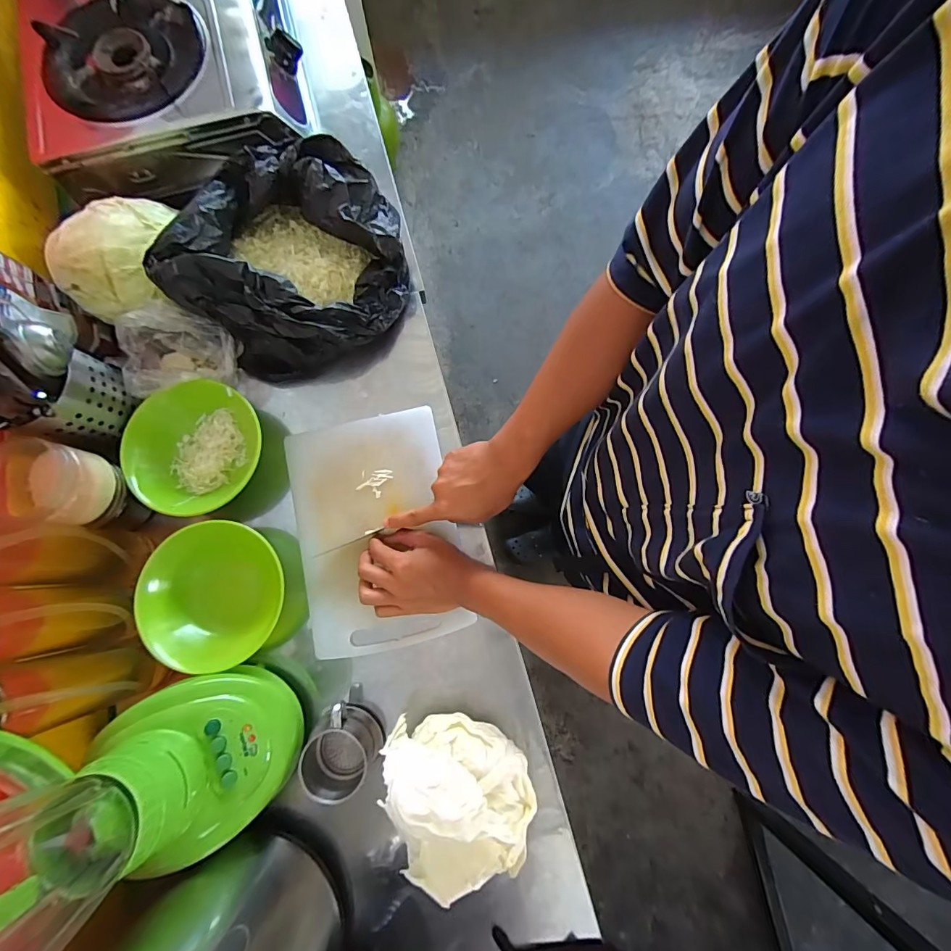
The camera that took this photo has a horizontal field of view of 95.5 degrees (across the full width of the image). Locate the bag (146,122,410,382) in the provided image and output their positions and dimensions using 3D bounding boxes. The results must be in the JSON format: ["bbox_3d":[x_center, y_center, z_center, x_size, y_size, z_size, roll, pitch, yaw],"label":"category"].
[{"bbox_3d":[-0.235,-0.291,0.579,0.249,0.118,0.301,22,80,5],"label":"bag"}]

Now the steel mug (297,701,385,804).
[{"bbox_3d":[-0.157,0.326,0.517,0.086,0.072,0.088,29,81,6],"label":"steel mug"}]

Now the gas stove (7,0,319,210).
[{"bbox_3d":[-0.498,-0.716,0.656,0.397,0.126,0.570,-16,79,-2],"label":"gas stove"}]

